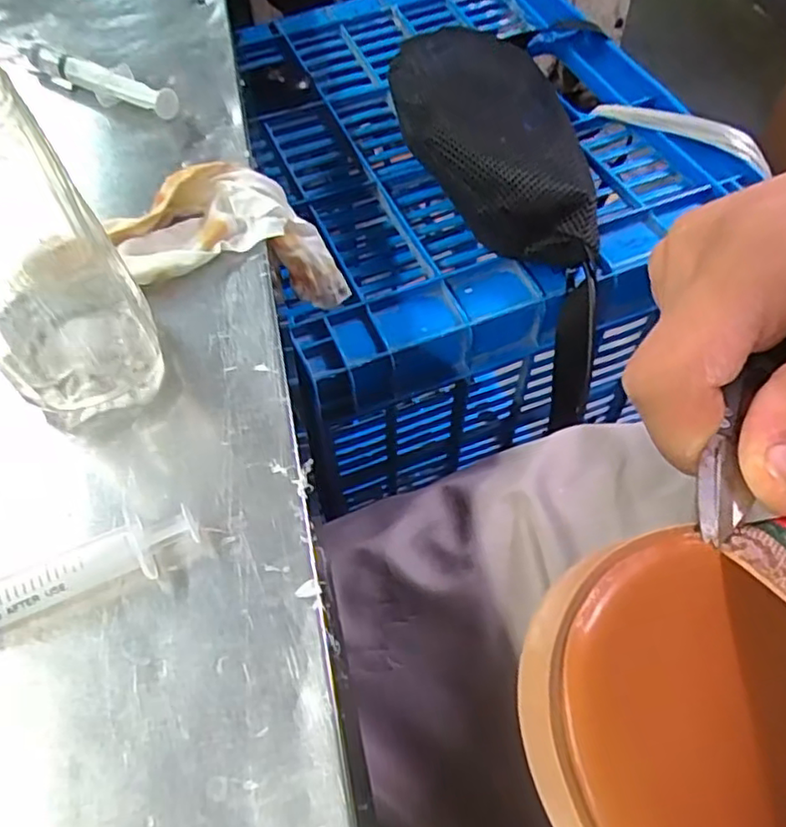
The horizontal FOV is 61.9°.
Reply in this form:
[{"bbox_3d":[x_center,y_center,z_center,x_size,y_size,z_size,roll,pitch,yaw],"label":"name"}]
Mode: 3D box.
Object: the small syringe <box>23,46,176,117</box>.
[{"bbox_3d":[-0.188,-0.211,0.410,0.124,0.022,0.011,26,60,15],"label":"small syringe"}]

